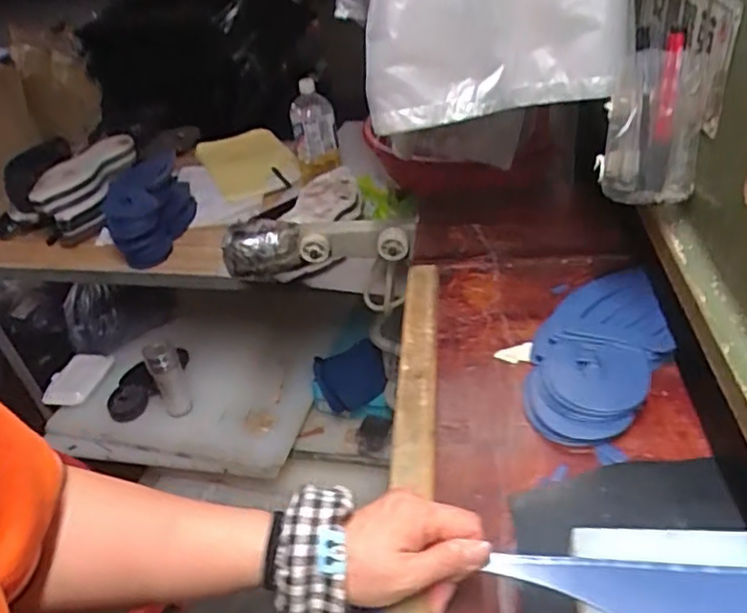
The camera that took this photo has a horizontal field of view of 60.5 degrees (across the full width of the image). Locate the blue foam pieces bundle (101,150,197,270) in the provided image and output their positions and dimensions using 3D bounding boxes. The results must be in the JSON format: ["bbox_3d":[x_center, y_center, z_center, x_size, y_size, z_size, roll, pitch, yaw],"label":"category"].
[{"bbox_3d":[-0.454,-0.197,1.309,0.163,0.132,0.313,-11,40,-13],"label":"blue foam pieces bundle"}]

